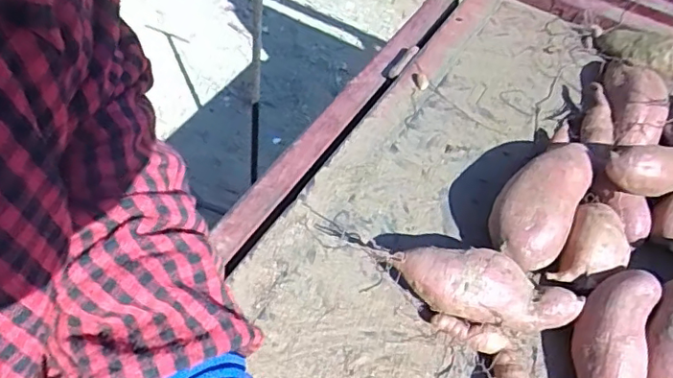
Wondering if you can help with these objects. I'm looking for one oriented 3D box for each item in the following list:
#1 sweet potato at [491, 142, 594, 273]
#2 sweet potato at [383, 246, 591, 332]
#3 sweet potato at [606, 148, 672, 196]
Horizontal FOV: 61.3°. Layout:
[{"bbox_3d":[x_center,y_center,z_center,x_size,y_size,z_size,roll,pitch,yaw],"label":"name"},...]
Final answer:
[{"bbox_3d":[0.192,0.014,0.531,0.065,0.055,0.140,28,53,25],"label":"sweet potato"},{"bbox_3d":[0.121,0.084,0.481,0.158,0.048,0.047,5,46,6],"label":"sweet potato"},{"bbox_3d":[0.312,-0.020,0.538,0.127,0.042,0.044,0,43,-22],"label":"sweet potato"}]

